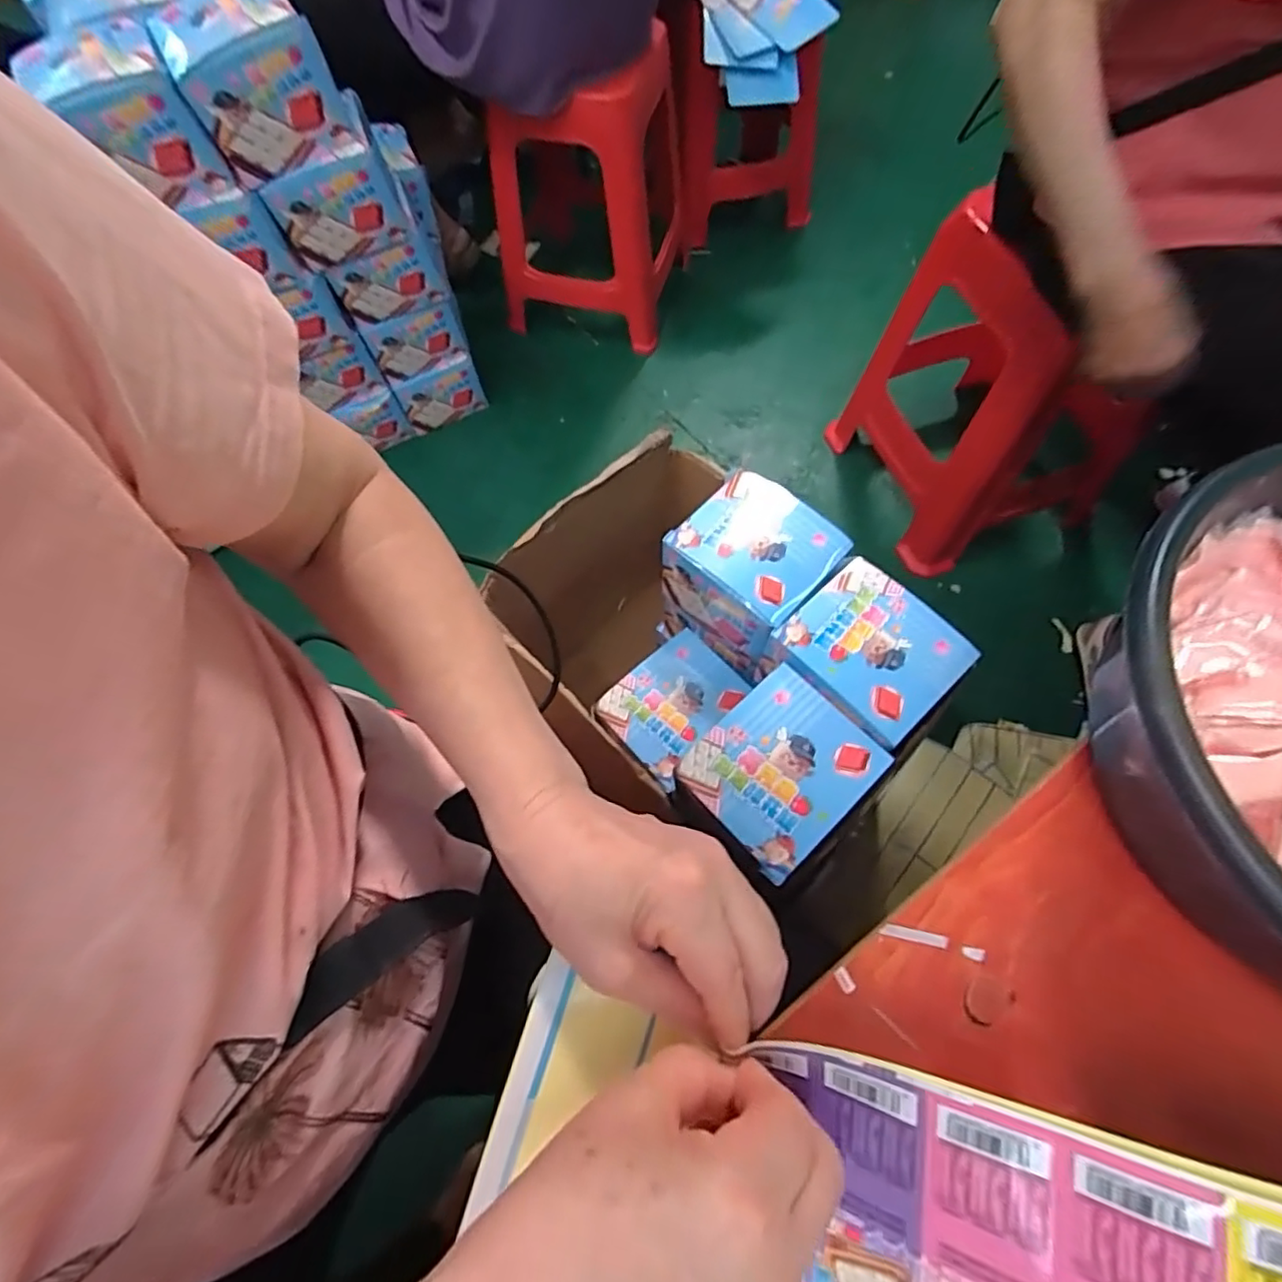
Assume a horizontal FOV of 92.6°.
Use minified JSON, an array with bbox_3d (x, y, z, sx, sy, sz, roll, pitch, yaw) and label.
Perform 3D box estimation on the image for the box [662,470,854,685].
[{"bbox_3d":[0.133,-0.077,0.767,0.172,0.166,0.154,41,74,19],"label":"box"}]

